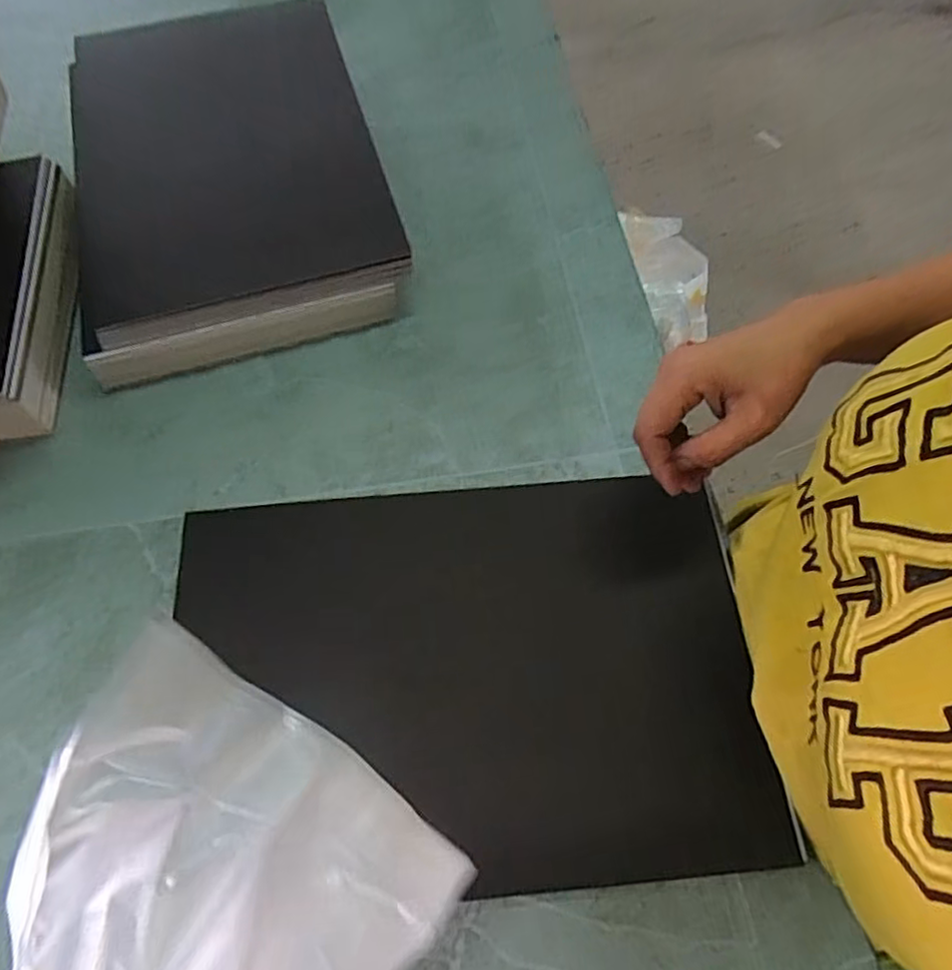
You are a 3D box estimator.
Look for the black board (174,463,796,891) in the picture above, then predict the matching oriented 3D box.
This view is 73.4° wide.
[{"bbox_3d":[-0.010,0.117,0.410,0.355,0.027,0.242,-4,63,-3],"label":"black board"}]

